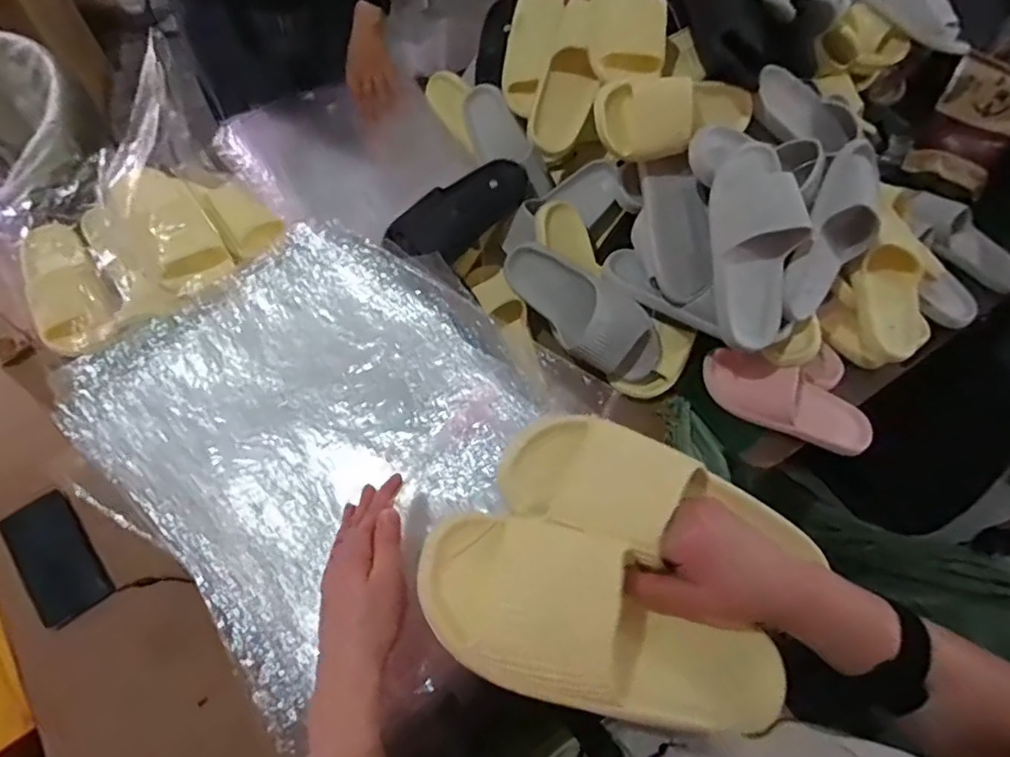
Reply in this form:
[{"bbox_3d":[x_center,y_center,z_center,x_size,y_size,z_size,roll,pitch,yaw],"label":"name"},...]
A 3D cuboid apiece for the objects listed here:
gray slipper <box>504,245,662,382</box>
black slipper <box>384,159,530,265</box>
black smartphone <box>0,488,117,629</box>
[{"bbox_3d":[0.112,-0.096,0.845,0.264,0.074,0.103,39,66,0],"label":"gray slipper"},{"bbox_3d":[-0.074,-0.257,0.933,0.269,0.075,0.101,-40,103,-22],"label":"black slipper"},{"bbox_3d":[-0.569,0.225,0.744,0.081,0.012,0.171,-37,71,-20],"label":"black smartphone"}]

